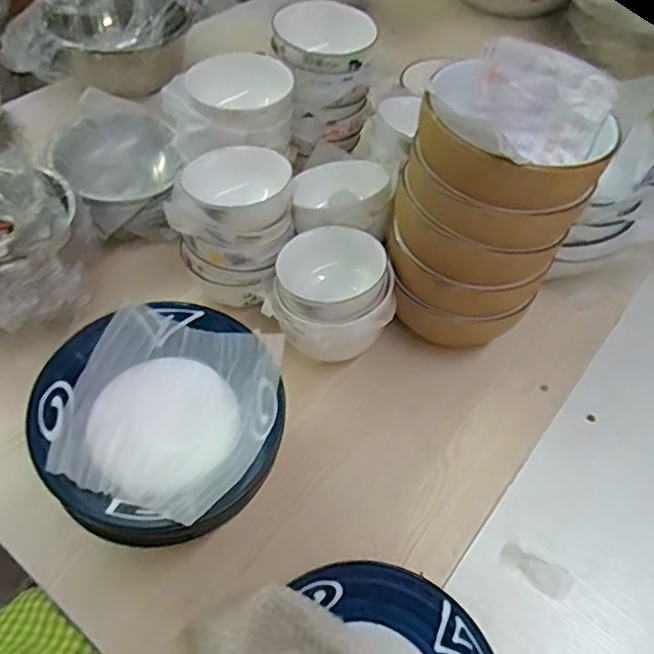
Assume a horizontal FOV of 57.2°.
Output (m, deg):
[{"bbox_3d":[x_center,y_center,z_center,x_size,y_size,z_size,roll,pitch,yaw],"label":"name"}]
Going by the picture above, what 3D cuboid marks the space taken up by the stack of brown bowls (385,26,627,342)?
[{"bbox_3d":[0.160,-0.116,0.613,0.168,0.260,0.188,29,56,18],"label":"stack of brown bowls"}]

